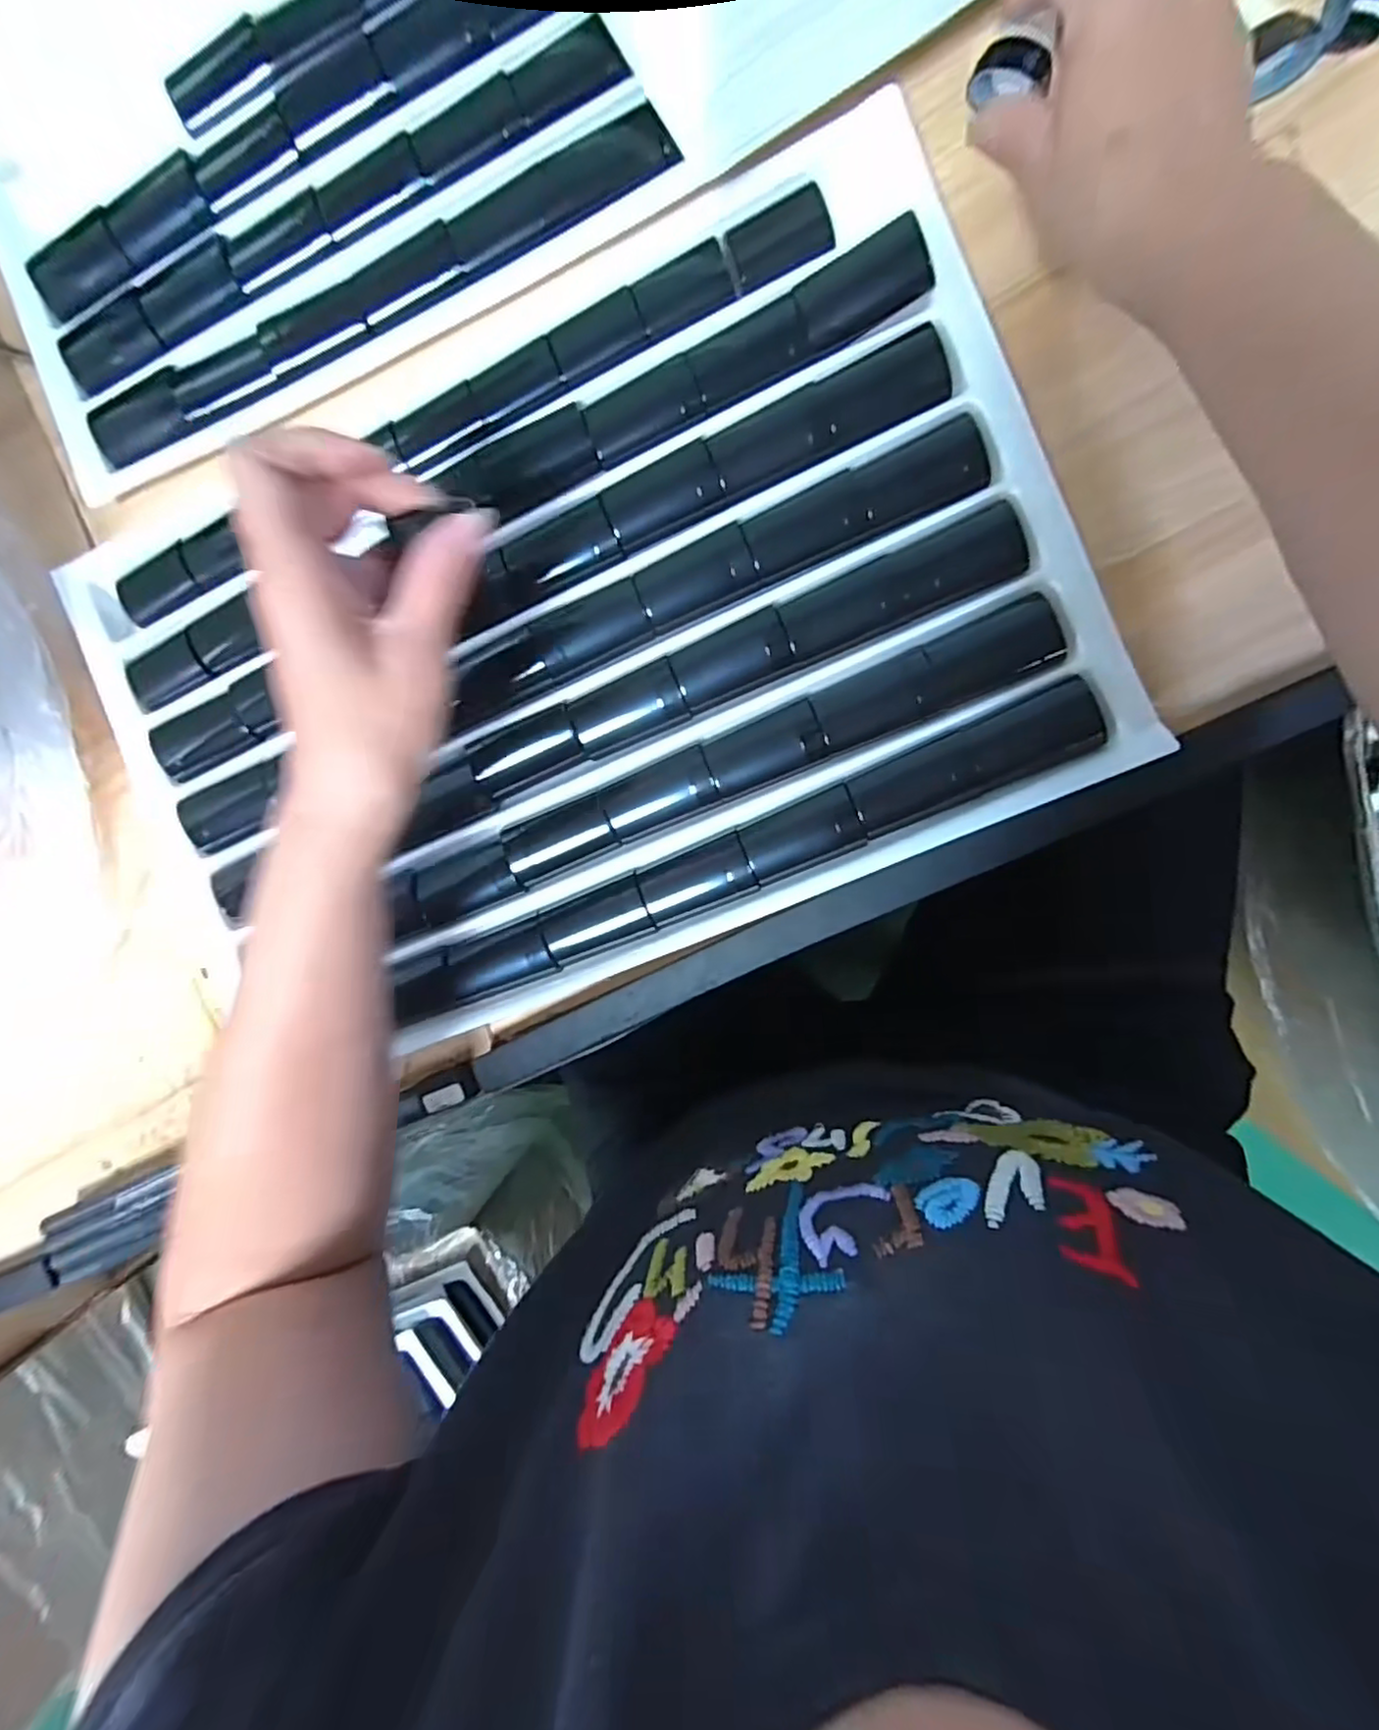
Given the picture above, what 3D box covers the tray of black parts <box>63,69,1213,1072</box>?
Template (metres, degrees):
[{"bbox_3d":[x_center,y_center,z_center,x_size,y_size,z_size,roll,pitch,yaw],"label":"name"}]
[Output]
[{"bbox_3d":[-0.069,-0.108,0.349,0.497,0.030,0.319,-21,90,9],"label":"tray of black parts"}]

